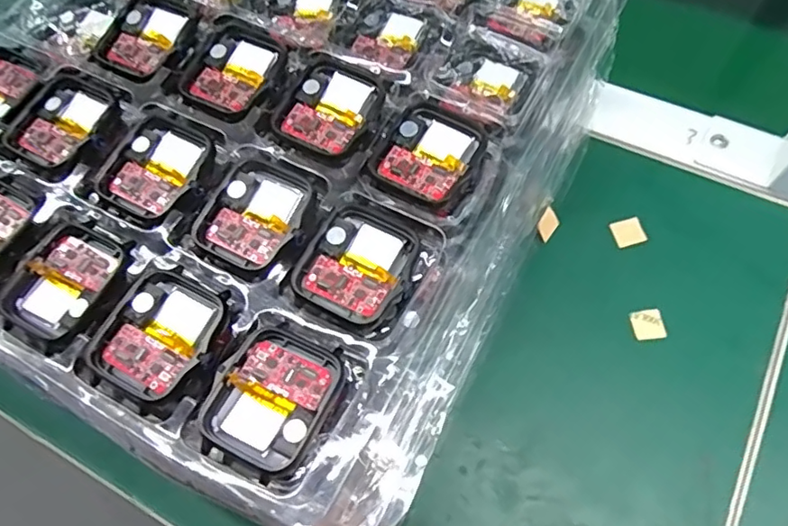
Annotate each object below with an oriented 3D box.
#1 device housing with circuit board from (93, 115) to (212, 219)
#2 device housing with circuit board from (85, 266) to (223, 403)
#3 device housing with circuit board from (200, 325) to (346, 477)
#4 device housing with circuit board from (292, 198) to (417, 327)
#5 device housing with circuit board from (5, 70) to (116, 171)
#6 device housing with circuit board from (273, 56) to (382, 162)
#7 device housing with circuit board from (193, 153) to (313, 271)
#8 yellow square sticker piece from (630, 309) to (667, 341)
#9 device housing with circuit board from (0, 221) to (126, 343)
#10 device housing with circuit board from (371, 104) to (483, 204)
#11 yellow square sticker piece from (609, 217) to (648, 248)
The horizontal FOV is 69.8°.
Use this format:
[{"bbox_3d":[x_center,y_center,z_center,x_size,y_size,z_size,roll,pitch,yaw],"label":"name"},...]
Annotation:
[{"bbox_3d":[-0.094,-0.039,0.227,0.034,0.010,0.042,24,68,14],"label":"device housing with circuit board"},{"bbox_3d":[-0.082,0.025,0.199,0.036,0.009,0.042,24,68,14],"label":"device housing with circuit board"},{"bbox_3d":[-0.039,0.044,0.186,0.035,0.006,0.043,25,68,15],"label":"device housing with circuit board"},{"bbox_3d":[-0.012,-0.001,0.207,0.036,0.007,0.043,23,67,14],"label":"device housing with circuit board"},{"bbox_3d":[-0.139,-0.060,0.239,0.036,0.008,0.042,27,68,15],"label":"device housing with circuit board"},{"bbox_3d":[-0.025,-0.063,0.233,0.037,0.017,0.037,27,69,16],"label":"device housing with circuit board"},{"bbox_3d":[-0.052,-0.020,0.216,0.035,0.006,0.044,23,67,14],"label":"device housing with circuit board"},{"bbox_3d":[0.131,0.032,0.291,0.016,0.004,0.015,-6,68,-1],"label":"yellow square sticker piece"},{"bbox_3d":[-0.123,0.006,0.211,0.033,0.004,0.042,23,67,14],"label":"device housing with circuit board"},{"bbox_3d":[0.016,-0.044,0.227,0.036,0.010,0.042,30,69,16],"label":"device housing with circuit board"},{"bbox_3d":[0.129,-0.018,0.310,0.016,0.004,0.015,-17,64,-5],"label":"yellow square sticker piece"}]

